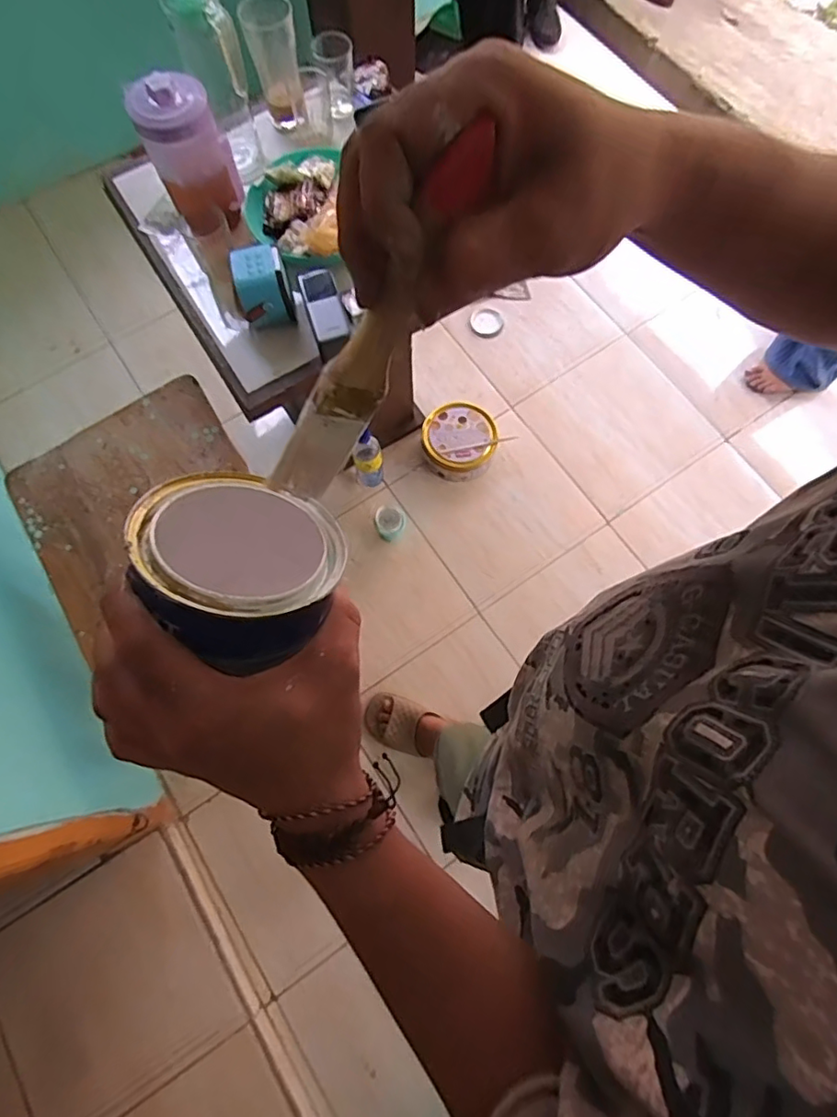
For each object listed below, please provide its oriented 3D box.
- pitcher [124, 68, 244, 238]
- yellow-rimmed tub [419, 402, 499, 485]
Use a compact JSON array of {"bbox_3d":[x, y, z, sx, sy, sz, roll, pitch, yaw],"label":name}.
[{"bbox_3d":[-0.325,-0.573,0.807,0.102,0.173,0.094,0,73,1],"label":"pitcher"},{"bbox_3d":[0.099,-0.286,1.367,0.176,0.070,0.179,0,73,1],"label":"yellow-rimmed tub"}]

